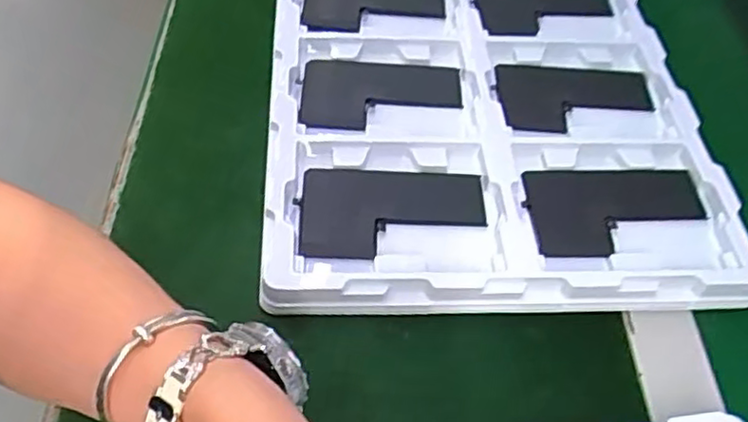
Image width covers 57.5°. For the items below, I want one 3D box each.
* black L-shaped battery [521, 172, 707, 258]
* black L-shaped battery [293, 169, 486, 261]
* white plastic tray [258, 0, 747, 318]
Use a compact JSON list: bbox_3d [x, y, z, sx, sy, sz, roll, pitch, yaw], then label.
[{"bbox_3d":[0.145,0.000,0.406,0.107,0.006,0.063,0,52,-5],"label":"black L-shaped battery"},{"bbox_3d":[0.011,0.002,0.395,0.106,0.005,0.064,3,52,-3],"label":"black L-shaped battery"},{"bbox_3d":[0.068,-0.076,0.457,0.265,0.025,0.307,-1,53,-4],"label":"white plastic tray"}]

